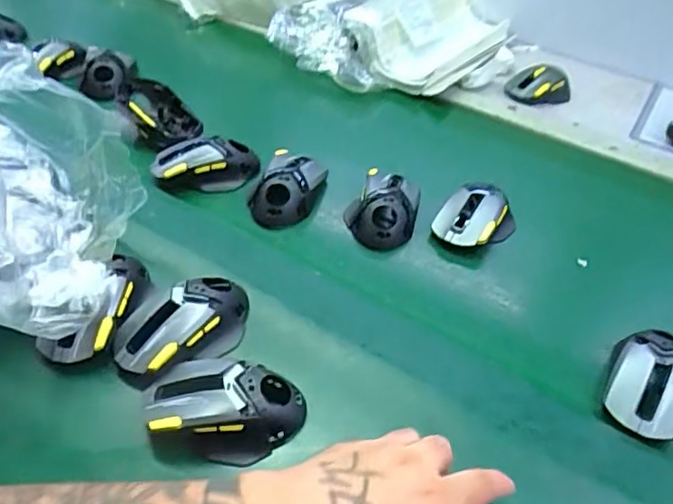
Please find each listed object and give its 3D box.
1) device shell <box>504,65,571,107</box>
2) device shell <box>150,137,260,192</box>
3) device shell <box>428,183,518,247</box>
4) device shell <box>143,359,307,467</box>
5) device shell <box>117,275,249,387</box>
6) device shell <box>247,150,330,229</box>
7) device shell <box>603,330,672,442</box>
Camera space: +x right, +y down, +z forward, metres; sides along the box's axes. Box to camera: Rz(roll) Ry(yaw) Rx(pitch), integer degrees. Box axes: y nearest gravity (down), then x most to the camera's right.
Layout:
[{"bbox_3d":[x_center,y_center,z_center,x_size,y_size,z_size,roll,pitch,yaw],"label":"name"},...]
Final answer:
[{"bbox_3d":[0.290,-0.235,0.795,0.096,0.040,0.051,-5,46,-14],"label":"device shell"},{"bbox_3d":[-0.148,-0.098,0.635,0.113,0.048,0.046,-1,45,-11],"label":"device shell"},{"bbox_3d":[0.148,-0.037,0.597,0.092,0.041,0.063,-31,56,-34],"label":"device shell"},{"bbox_3d":[-0.085,0.115,0.421,0.121,0.034,0.068,5,46,-3],"label":"device shell"},{"bbox_3d":[-0.128,0.063,0.475,0.121,0.039,0.071,-25,54,-28],"label":"device shell"},{"bbox_3d":[-0.055,-0.071,0.615,0.071,0.040,0.098,19,47,11],"label":"device shell"},{"bbox_3d":[0.257,0.106,0.457,0.063,0.032,0.093,23,46,14],"label":"device shell"}]

